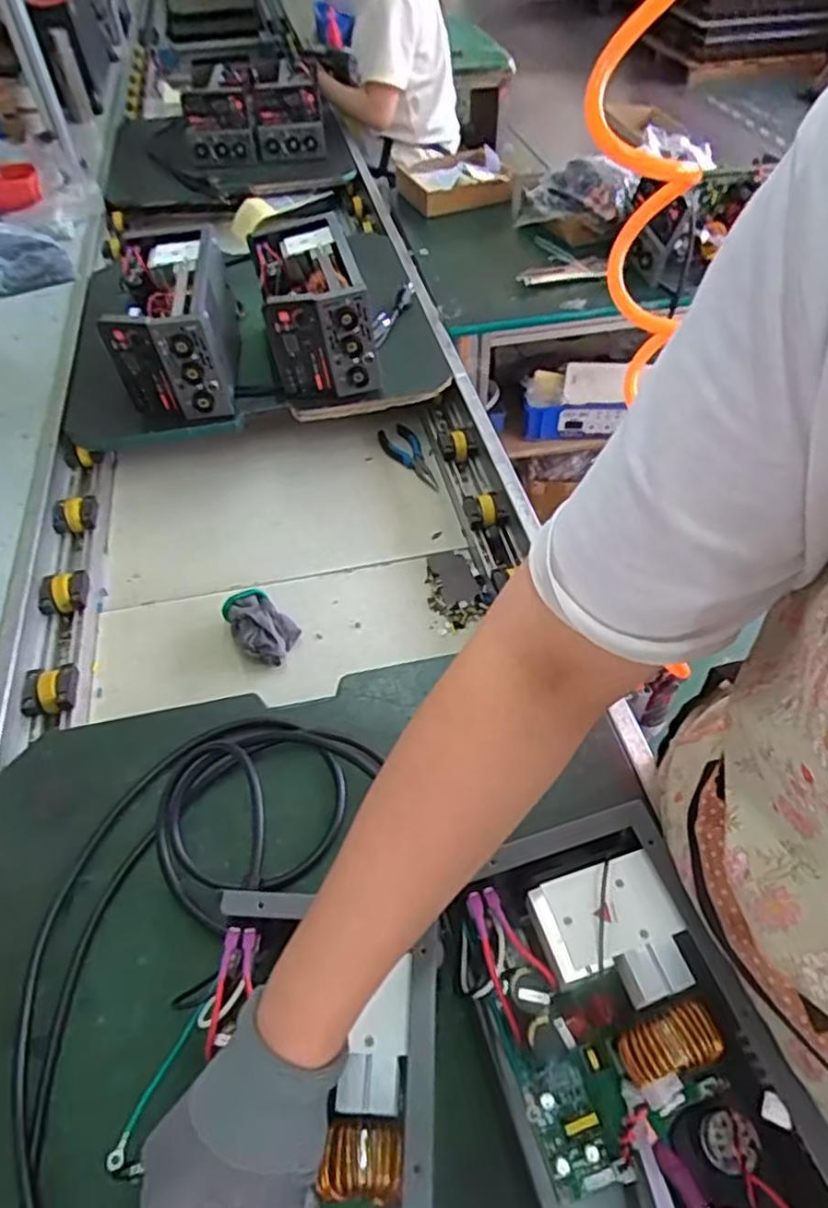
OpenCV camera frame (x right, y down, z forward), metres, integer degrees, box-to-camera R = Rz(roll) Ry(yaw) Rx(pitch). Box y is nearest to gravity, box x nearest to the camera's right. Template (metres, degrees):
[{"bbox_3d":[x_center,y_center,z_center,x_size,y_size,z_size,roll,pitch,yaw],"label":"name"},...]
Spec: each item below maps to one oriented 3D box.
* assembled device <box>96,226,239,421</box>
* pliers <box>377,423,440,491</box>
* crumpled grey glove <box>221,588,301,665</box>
[{"bbox_3d":[-0.356,-0.419,1.004,0.153,0.157,0.265,-6,64,-6],"label":"assembled device"},{"bbox_3d":[-0.005,-0.228,1.070,0.056,0.020,0.152,-18,52,-12],"label":"pliers"},{"bbox_3d":[-0.189,0.026,0.839,0.073,0.043,0.106,-29,55,-20],"label":"crumpled grey glove"}]

